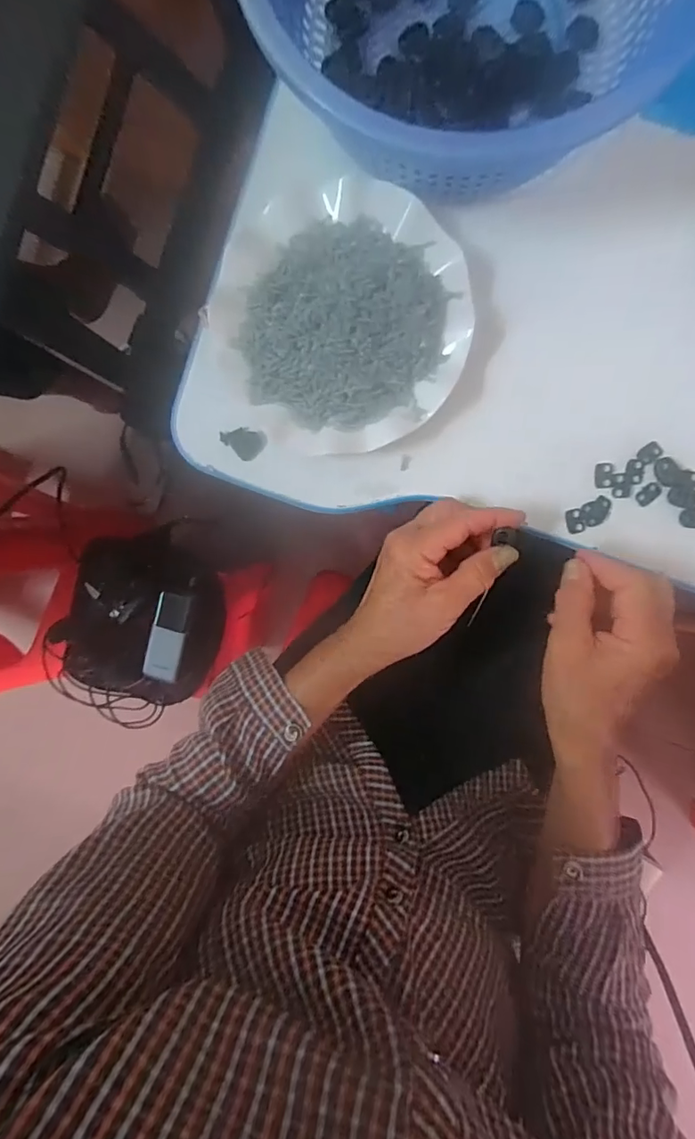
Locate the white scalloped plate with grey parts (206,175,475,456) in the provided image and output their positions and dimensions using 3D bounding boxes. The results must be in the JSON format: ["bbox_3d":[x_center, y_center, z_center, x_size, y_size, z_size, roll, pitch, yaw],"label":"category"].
[{"bbox_3d":[-0.006,-0.180,0.363,0.179,0.035,0.185,0,95,3],"label":"white scalloped plate with grey parts"}]

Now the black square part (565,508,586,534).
[{"bbox_3d":[0.171,-0.036,0.383,0.012,0.004,0.018,-19,94,5],"label":"black square part"}]

